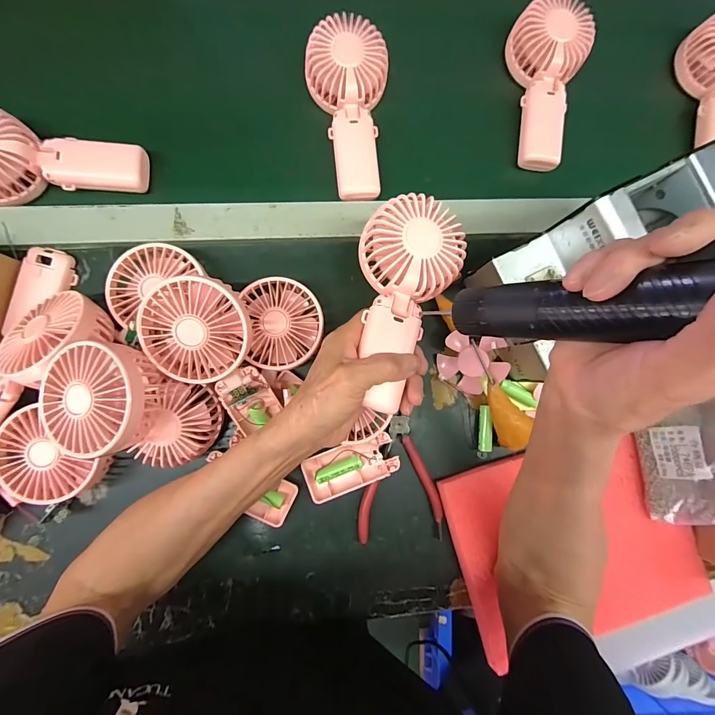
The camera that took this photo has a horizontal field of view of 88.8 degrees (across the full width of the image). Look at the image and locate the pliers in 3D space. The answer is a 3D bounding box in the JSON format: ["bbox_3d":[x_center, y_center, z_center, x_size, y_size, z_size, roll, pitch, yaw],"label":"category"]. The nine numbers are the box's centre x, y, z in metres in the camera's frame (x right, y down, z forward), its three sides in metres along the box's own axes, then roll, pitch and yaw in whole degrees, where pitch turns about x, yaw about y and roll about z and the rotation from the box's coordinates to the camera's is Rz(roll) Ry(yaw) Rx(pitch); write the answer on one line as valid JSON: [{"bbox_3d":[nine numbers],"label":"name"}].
[{"bbox_3d":[0.042,0.129,0.387,0.090,0.007,0.134,-3,86,-5],"label":"pliers"}]

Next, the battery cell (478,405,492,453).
[{"bbox_3d":[0.139,0.077,0.395,0.013,0.012,0.049,1,86,-4],"label":"battery cell"}]

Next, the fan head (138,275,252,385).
[{"bbox_3d":[-0.134,-0.024,0.315,0.081,0.040,0.086,-4,105,0],"label":"fan head"}]

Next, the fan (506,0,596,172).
[{"bbox_3d":[0.217,-0.308,0.420,0.080,0.033,0.177,1,98,-4],"label":"fan"}]

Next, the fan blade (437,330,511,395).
[{"bbox_3d":[0.124,0.007,0.394,0.071,0.016,0.065,7,111,12],"label":"fan blade"}]

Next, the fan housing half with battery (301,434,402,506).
[{"bbox_3d":[-0.006,0.113,0.373,0.092,0.019,0.044,-18,87,-5],"label":"fan housing half with battery"}]

